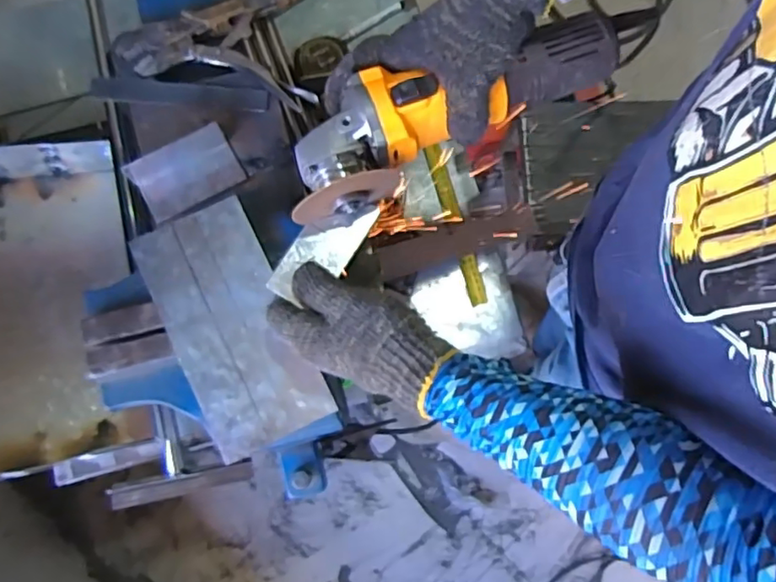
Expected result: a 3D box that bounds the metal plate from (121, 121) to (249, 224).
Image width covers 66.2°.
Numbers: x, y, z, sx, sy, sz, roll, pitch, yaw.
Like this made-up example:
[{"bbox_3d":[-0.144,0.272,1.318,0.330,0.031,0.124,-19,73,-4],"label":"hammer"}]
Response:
[{"bbox_3d":[-0.200,-0.117,0.592,0.103,0.044,0.054,-29,78,-8],"label":"metal plate"}]

